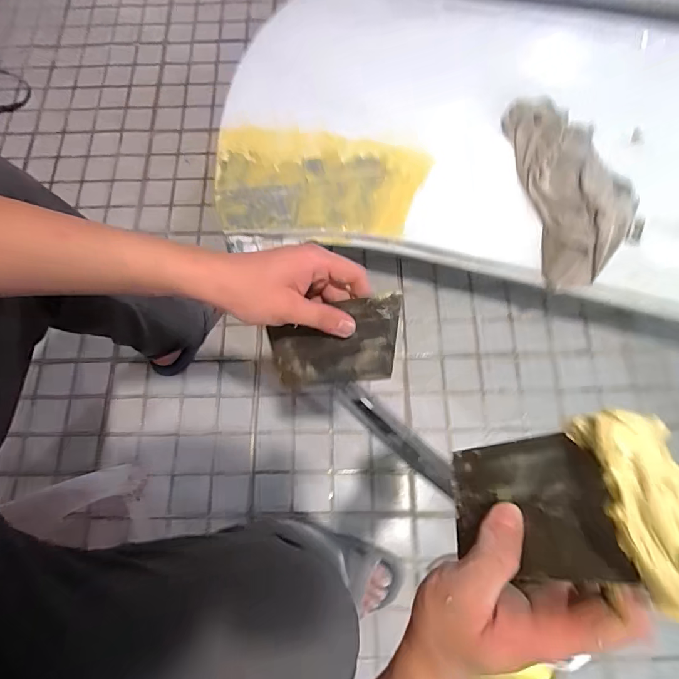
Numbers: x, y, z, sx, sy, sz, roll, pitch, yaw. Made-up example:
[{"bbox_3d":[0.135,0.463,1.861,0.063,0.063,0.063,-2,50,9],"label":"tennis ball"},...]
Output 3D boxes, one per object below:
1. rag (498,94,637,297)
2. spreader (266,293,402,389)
[{"bbox_3d":[0.419,-0.291,0.769,0.182,0.067,0.382,-6,71,0],"label":"rag"},{"bbox_3d":[-0.004,0.005,0.386,0.131,0.007,0.072,-8,107,23],"label":"spreader"}]

